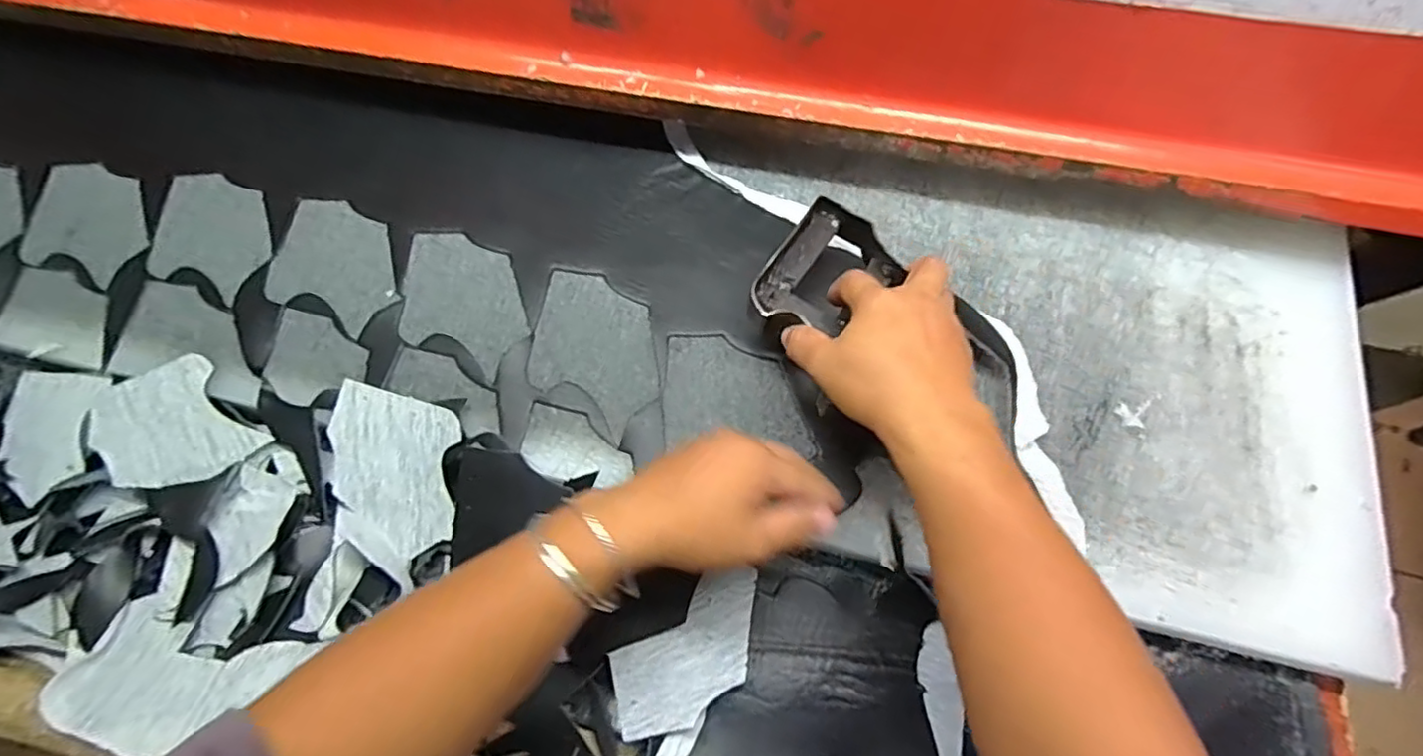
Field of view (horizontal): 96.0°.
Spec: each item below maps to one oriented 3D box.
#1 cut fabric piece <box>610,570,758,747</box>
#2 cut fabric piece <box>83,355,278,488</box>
[{"bbox_3d":[-0.010,0.178,0.419,0.124,0.007,0.061,-31,60,-32],"label":"cut fabric piece"},{"bbox_3d":[-0.411,0.037,0.484,0.096,0.023,0.109,-38,73,-12],"label":"cut fabric piece"}]

